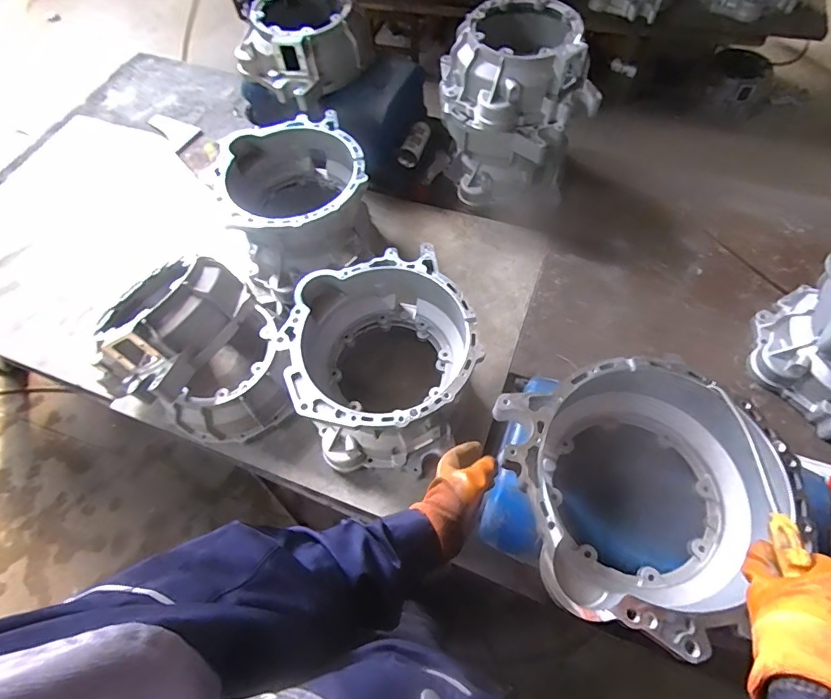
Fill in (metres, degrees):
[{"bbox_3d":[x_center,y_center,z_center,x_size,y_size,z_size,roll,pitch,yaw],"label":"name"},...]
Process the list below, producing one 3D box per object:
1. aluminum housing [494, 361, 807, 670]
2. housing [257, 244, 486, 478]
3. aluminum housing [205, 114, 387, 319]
[{"bbox_3d":[0.297,0.191,0.610,0.324,0.139,0.326,-1,62,3],"label":"aluminum housing"},{"bbox_3d":[-0.058,0.032,0.877,0.327,0.223,0.340,-20,63,-7],"label":"housing"},{"bbox_3d":[-0.272,-0.333,1.091,0.342,0.237,0.323,-30,64,-12],"label":"aluminum housing"}]

